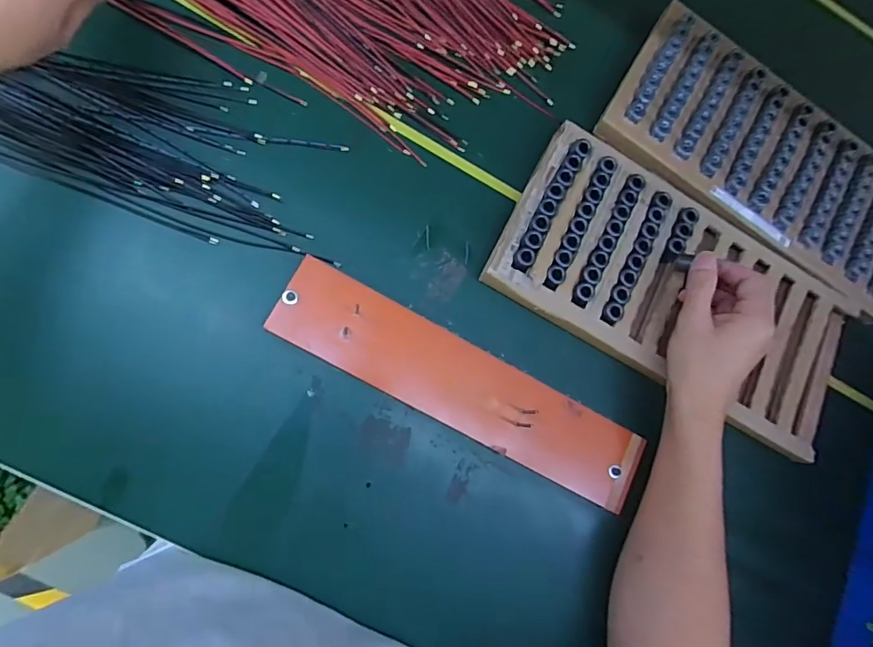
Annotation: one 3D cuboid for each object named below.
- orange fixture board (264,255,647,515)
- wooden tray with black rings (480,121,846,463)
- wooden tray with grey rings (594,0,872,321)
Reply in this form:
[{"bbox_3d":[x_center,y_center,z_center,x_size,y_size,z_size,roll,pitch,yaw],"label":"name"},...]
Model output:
[{"bbox_3d":[0.025,0.054,0.425,0.338,0.007,0.070,29,81,-6],"label":"orange fixture board"},{"bbox_3d":[0.237,-0.032,0.460,0.356,0.024,0.181,30,77,-6],"label":"wooden tray with black rings"},{"bbox_3d":[0.352,-0.167,0.513,0.356,0.029,0.192,33,77,-5],"label":"wooden tray with grey rings"}]

